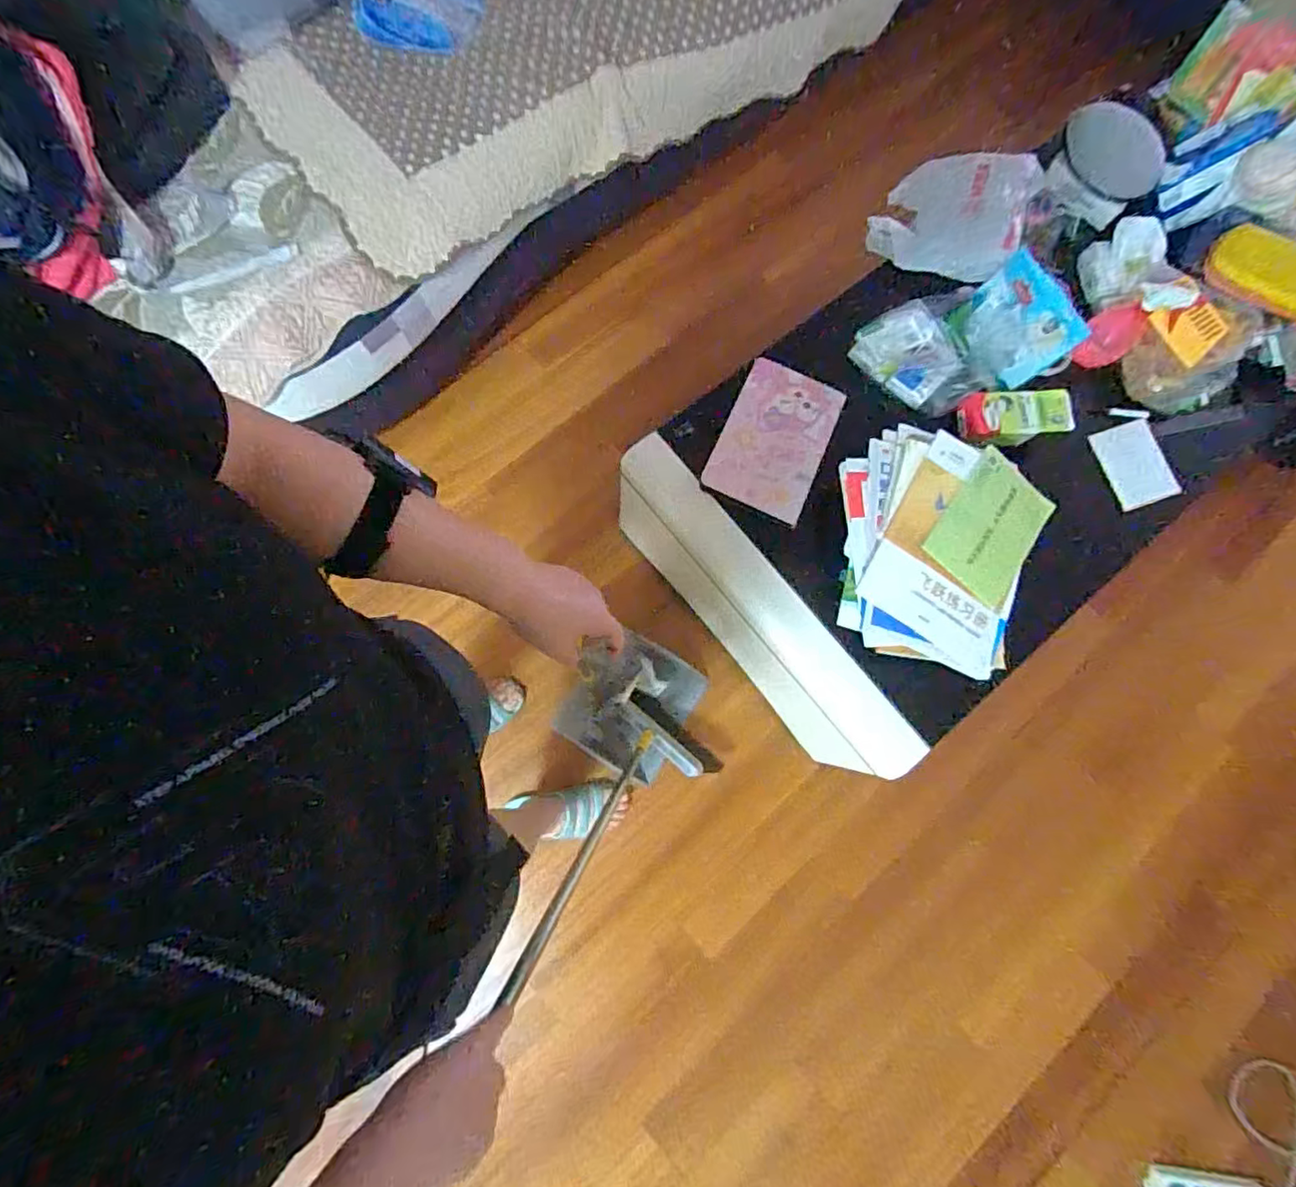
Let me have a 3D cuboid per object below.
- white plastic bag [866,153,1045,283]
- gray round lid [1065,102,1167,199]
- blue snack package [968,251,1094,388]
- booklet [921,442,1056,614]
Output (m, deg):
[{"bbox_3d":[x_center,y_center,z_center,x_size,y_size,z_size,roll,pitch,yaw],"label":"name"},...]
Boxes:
[{"bbox_3d":[0.555,-0.698,1.098,0.258,0.100,0.231,22,78,1],"label":"white plastic bag"},{"bbox_3d":[0.843,-0.799,1.091,0.193,0.110,0.018,21,36,-9],"label":"gray round lid"},{"bbox_3d":[0.613,-0.443,0.993,0.171,0.115,0.113,41,82,9],"label":"blue snack package"},{"bbox_3d":[0.510,-0.099,0.895,0.150,0.013,0.208,41,77,-9],"label":"booklet"}]

